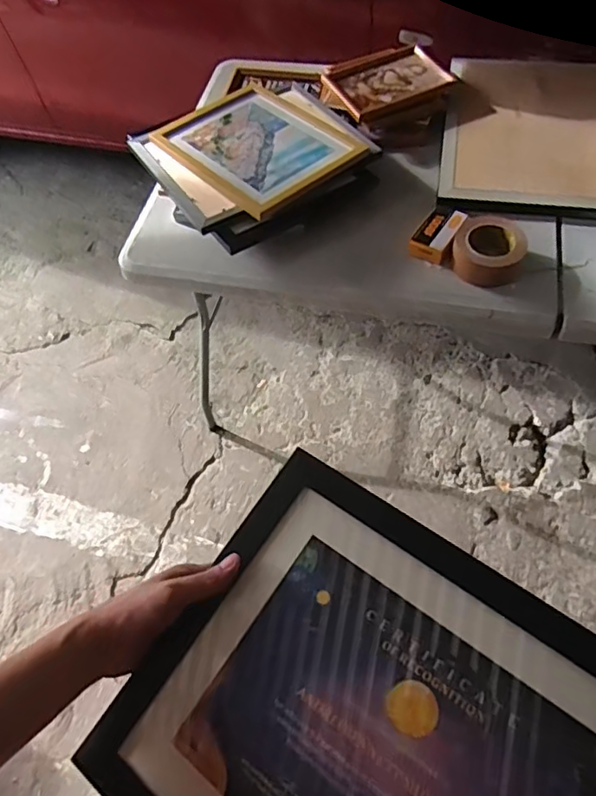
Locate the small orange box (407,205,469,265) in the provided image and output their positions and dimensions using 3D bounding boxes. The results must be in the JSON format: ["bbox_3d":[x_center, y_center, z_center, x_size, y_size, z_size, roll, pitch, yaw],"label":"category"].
[{"bbox_3d":[0.248,-0.291,0.983,0.064,0.030,0.110,30,67,20],"label":"small orange box"}]

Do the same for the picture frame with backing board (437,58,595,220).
[{"bbox_3d":[0.475,-0.531,1.113,0.350,0.023,0.466,9,61,10],"label":"picture frame with backing board"}]

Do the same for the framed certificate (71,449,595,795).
[{"bbox_3d":[0.063,0.258,0.408,0.369,0.029,0.308,30,76,24],"label":"framed certificate"}]

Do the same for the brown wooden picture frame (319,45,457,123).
[{"bbox_3d":[0.179,-0.657,1.190,0.238,0.048,0.194,-23,61,-9],"label":"brown wooden picture frame"}]

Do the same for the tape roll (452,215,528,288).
[{"bbox_3d":[0.320,-0.251,0.949,0.114,0.045,0.121,-2,60,3],"label":"tape roll"}]

